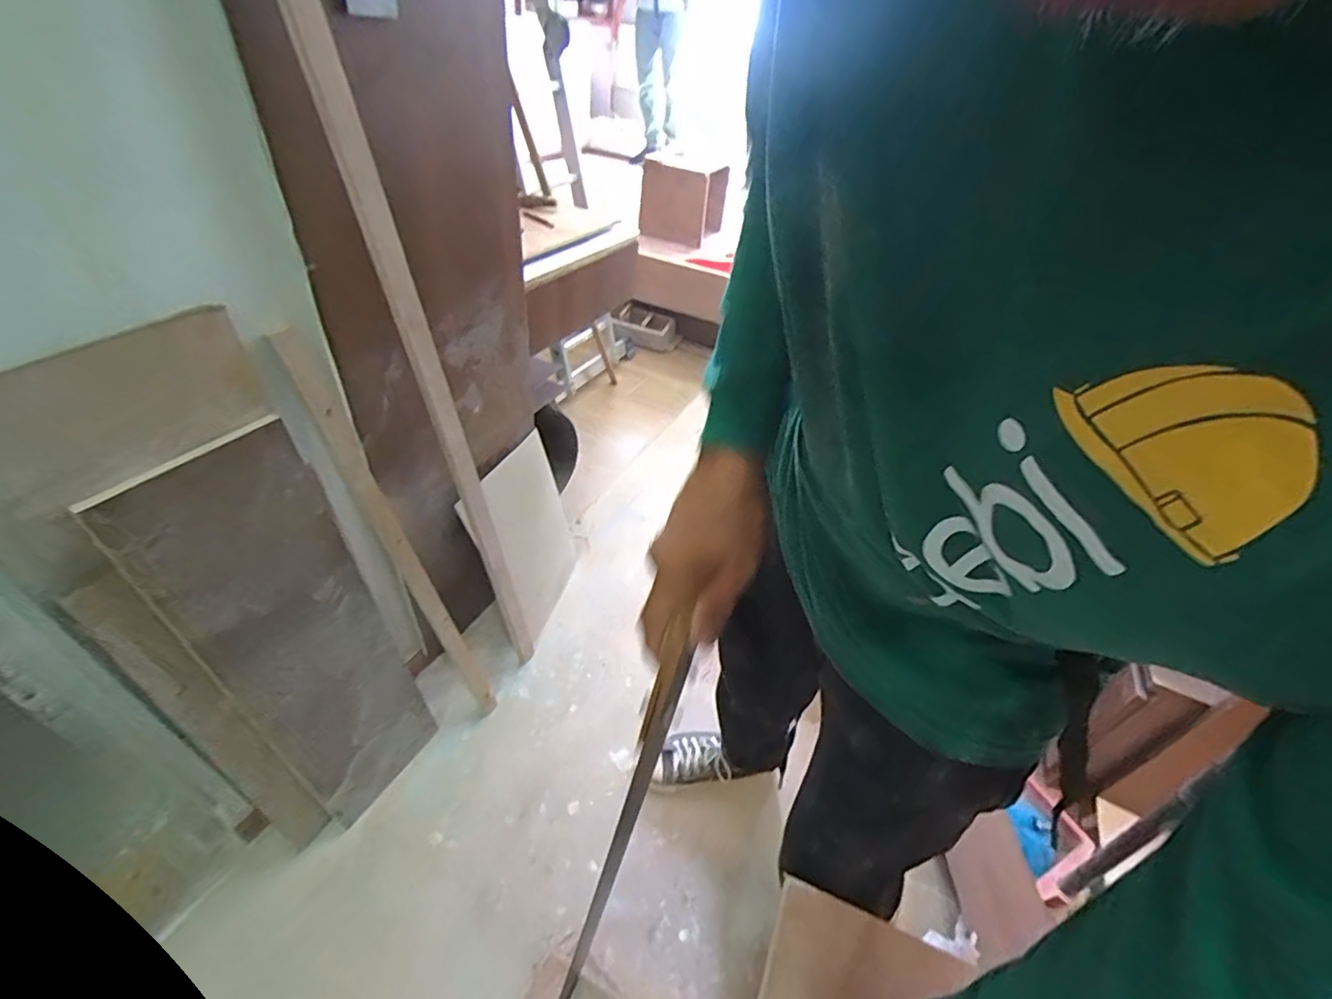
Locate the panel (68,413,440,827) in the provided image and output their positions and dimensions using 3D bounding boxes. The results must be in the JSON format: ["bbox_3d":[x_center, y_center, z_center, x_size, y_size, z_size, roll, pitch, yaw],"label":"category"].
[{"bbox_3d":[-0.552,0.242,0.882,0.020,0.734,0.229,19,43,24],"label":"panel"}]

